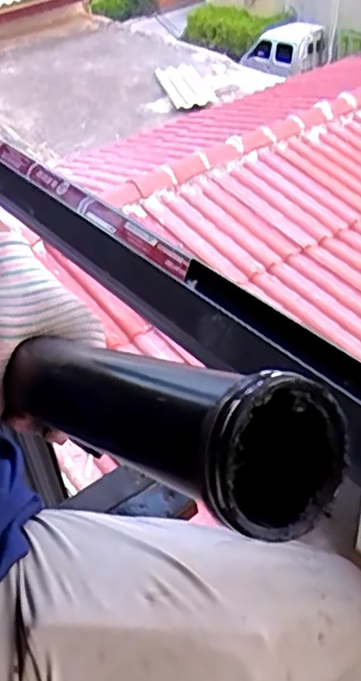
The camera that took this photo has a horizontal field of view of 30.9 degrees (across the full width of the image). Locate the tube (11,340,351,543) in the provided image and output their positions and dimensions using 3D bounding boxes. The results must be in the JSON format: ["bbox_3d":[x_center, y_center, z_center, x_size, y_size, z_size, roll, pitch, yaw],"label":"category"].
[{"bbox_3d":[-0.032,0.036,0.323,0.052,0.056,0.239,-35,22,-28],"label":"tube"}]

